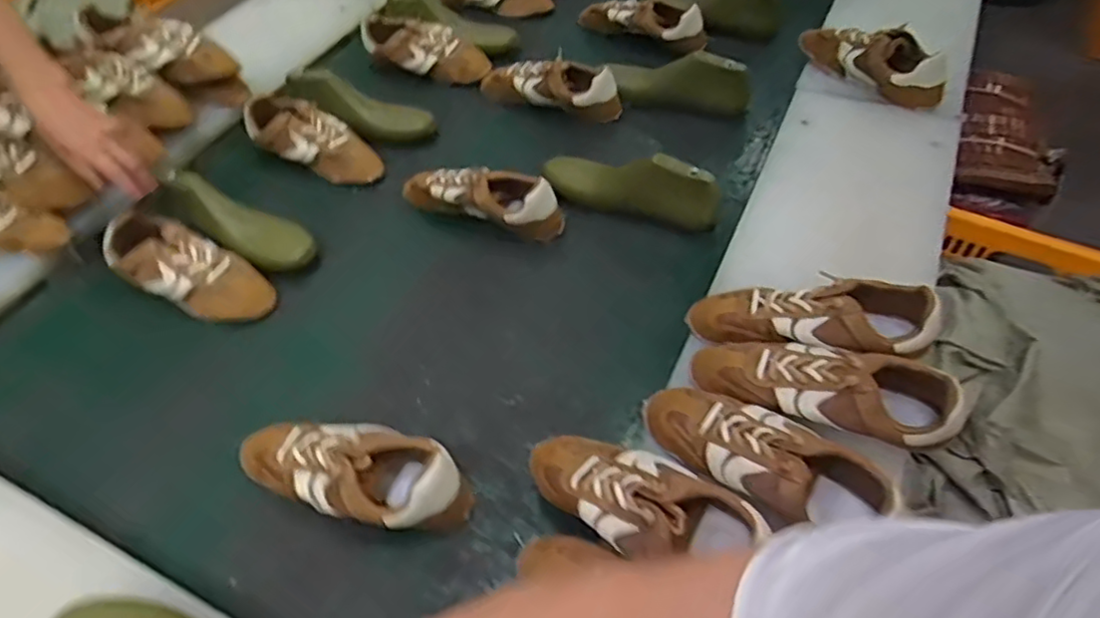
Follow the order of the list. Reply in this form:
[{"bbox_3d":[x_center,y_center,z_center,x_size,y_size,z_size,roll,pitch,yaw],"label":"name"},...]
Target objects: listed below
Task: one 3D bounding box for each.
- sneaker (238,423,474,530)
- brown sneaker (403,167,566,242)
[{"bbox_3d":[-0.205,0.163,0.675,0.248,0.083,0.103,19,55,18],"label":"sneaker"},{"bbox_3d":[-0.100,-0.156,0.919,0.243,0.080,0.075,10,53,11],"label":"brown sneaker"}]

